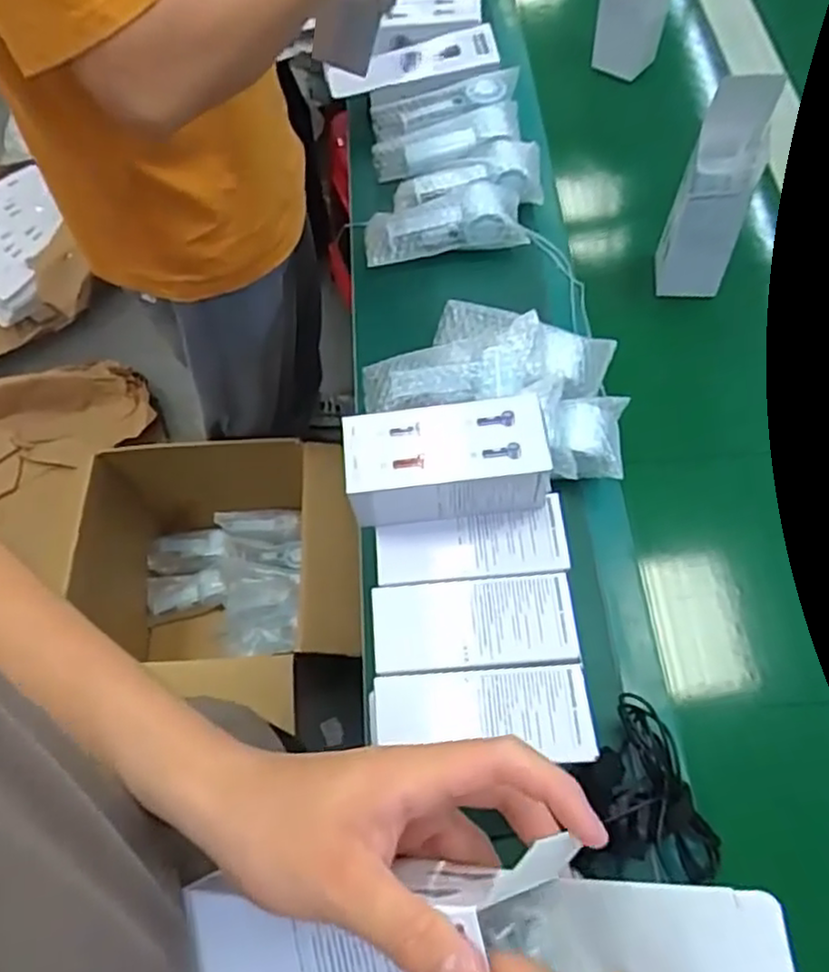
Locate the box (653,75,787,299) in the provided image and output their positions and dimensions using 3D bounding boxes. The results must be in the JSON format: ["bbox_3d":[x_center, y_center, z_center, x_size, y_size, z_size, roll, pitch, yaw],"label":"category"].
[{"bbox_3d":[0.343,-0.332,0.810,0.080,0.240,0.070,12,64,9],"label":"box"}]

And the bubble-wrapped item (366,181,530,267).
[{"bbox_3d":[0.036,-0.353,0.936,0.204,0.051,0.099,-6,63,0],"label":"bubble-wrapped item"}]

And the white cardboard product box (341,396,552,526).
[{"bbox_3d":[0.026,-0.018,0.592,0.160,0.075,0.070,-7,63,0],"label":"white cardboard product box"}]

